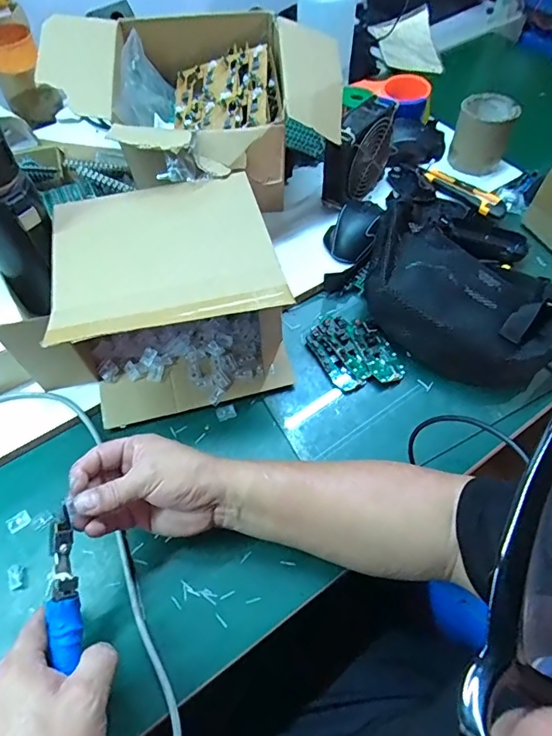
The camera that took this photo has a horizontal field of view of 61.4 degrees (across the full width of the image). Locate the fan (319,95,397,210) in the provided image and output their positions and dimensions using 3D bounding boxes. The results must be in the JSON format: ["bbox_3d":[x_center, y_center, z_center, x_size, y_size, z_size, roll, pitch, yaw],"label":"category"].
[{"bbox_3d":[0.120,-0.316,0.673,0.054,0.095,0.134,30,62,17],"label":"fan"}]

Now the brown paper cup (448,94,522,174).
[{"bbox_3d":[0.319,-0.365,0.723,0.083,0.086,0.070,22,60,13],"label":"brown paper cup"}]

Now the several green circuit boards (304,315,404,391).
[{"bbox_3d":[0.097,-0.023,0.572,0.088,0.013,0.113,-25,61,-16],"label":"several green circuit boards"}]

